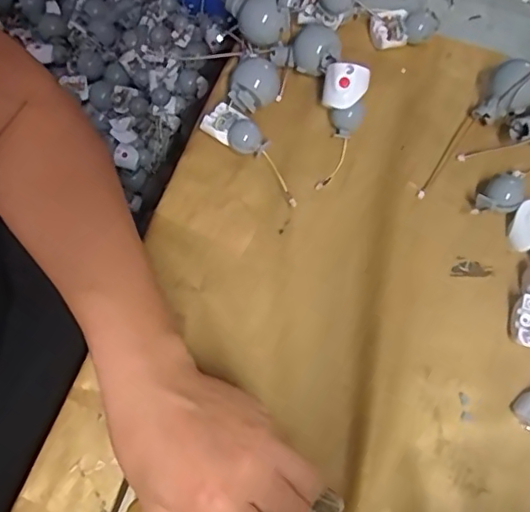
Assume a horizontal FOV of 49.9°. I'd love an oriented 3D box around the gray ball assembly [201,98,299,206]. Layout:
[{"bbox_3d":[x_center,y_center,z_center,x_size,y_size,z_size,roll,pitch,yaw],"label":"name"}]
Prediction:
[{"bbox_3d":[-0.006,-0.077,0.400,0.096,0.021,0.030,41,74,15],"label":"gray ball assembly"}]

